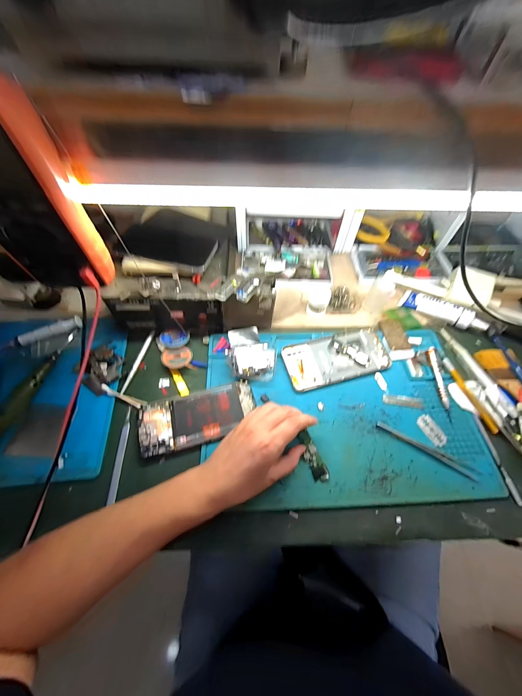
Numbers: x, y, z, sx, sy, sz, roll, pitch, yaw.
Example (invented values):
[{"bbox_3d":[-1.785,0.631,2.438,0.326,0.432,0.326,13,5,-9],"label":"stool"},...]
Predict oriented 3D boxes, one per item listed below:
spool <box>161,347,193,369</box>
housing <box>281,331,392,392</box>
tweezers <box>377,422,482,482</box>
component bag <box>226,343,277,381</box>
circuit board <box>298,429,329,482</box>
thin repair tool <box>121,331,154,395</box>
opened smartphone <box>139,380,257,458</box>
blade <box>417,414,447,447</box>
[{"bbox_3d":[-0.130,0.016,0.409,0.044,0.014,0.039,-8,59,-6],"label":"spool"},{"bbox_3d":[0.120,0.015,0.419,0.164,0.009,0.075,-14,60,-10],"label":"housing"},{"bbox_3d":[0.222,0.134,0.355,0.131,0.005,0.016,29,62,15],"label":"tweezers"},{"bbox_3d":[-0.014,0.021,0.403,0.074,0.021,0.052,0,58,-1],"label":"component bag"},{"bbox_3d":[0.066,0.138,0.340,0.019,0.004,0.061,-17,61,-11],"label":"circuit board"},{"bbox_3d":[-0.193,0.020,0.411,0.009,0.006,0.109,11,59,6],"label":"thin repair tool"},{"bbox_3d":[-0.084,0.094,0.360,0.154,0.015,0.072,-13,60,-9],"label":"opened smartphone"},{"bbox_3d":[0.237,0.113,0.366,0.023,0.004,0.042,-24,62,-15],"label":"blade"}]

